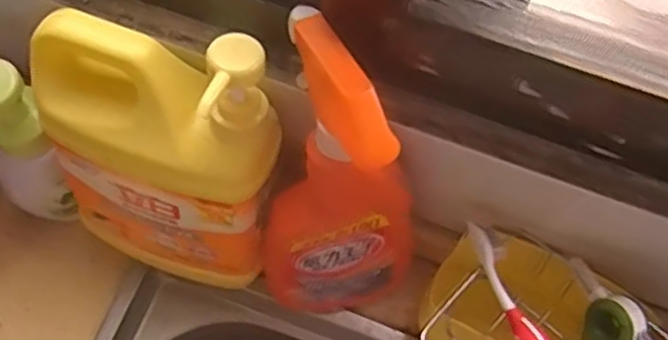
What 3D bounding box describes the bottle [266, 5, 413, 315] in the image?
[{"bbox_3d":[0.010,0.020,0.445,0.092,0.244,0.099,16,68,5],"label":"bottle"}]

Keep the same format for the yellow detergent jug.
[{"bbox_3d":[-0.113,-0.003,0.450,0.149,0.223,0.085,18,68,6],"label":"yellow detergent jug"}]

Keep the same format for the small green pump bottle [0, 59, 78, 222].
[{"bbox_3d":[-0.222,-0.015,0.497,0.062,0.154,0.052,-26,70,-11],"label":"small green pump bottle"}]

